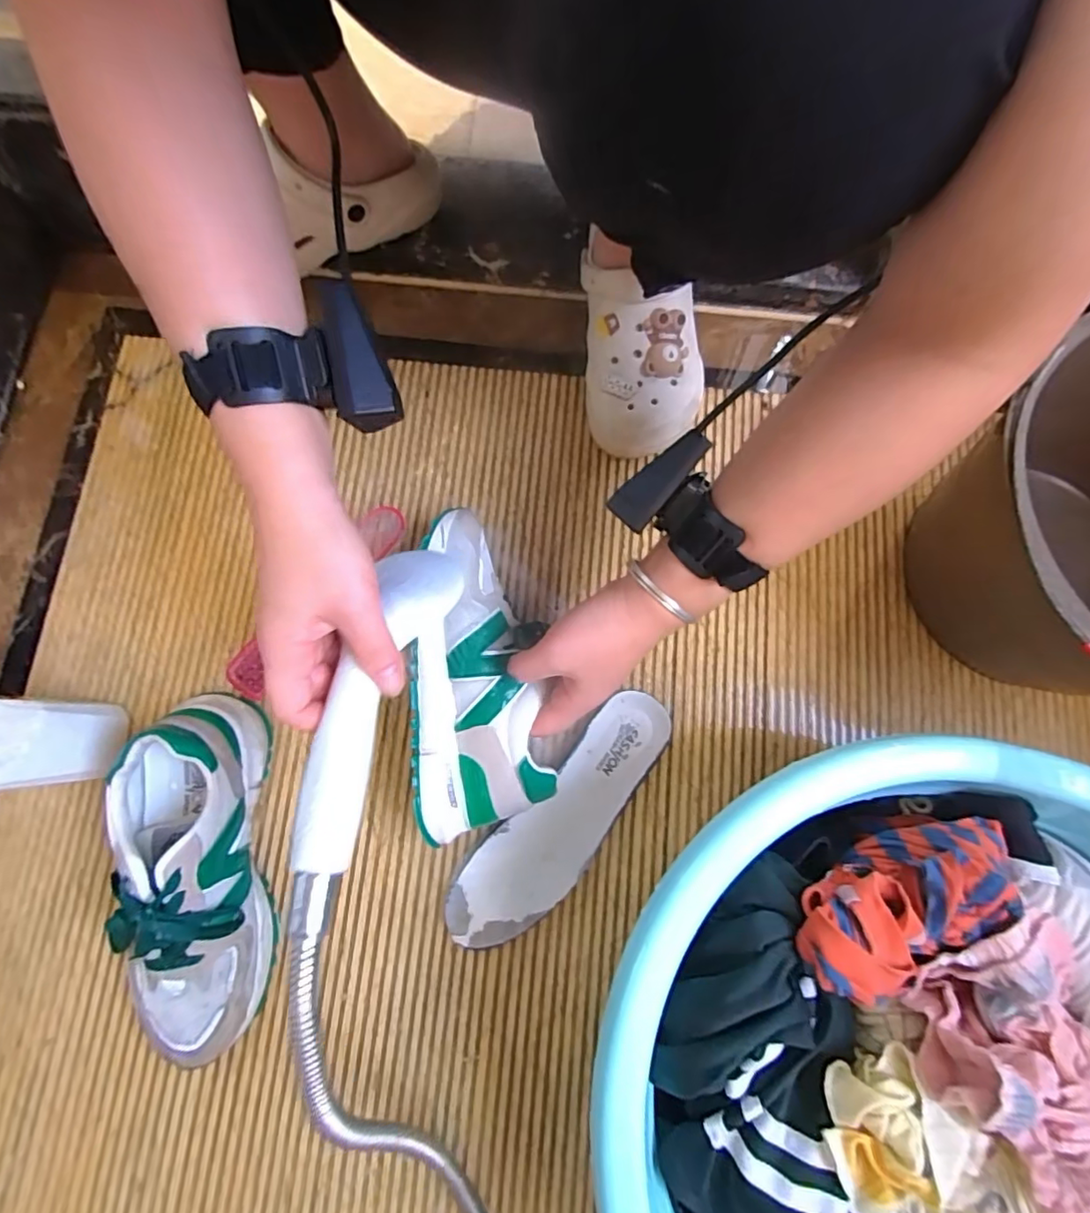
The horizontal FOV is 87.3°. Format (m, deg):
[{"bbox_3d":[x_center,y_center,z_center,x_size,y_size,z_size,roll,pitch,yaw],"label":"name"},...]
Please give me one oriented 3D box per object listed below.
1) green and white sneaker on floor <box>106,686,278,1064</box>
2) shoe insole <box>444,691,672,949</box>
[{"bbox_3d":[-0.253,0.182,0.399,0.086,0.089,0.237,-7,78,-2],"label":"green and white sneaker on floor"},{"bbox_3d":[0.016,0.168,0.450,0.069,0.016,0.227,41,80,8],"label":"shoe insole"}]

